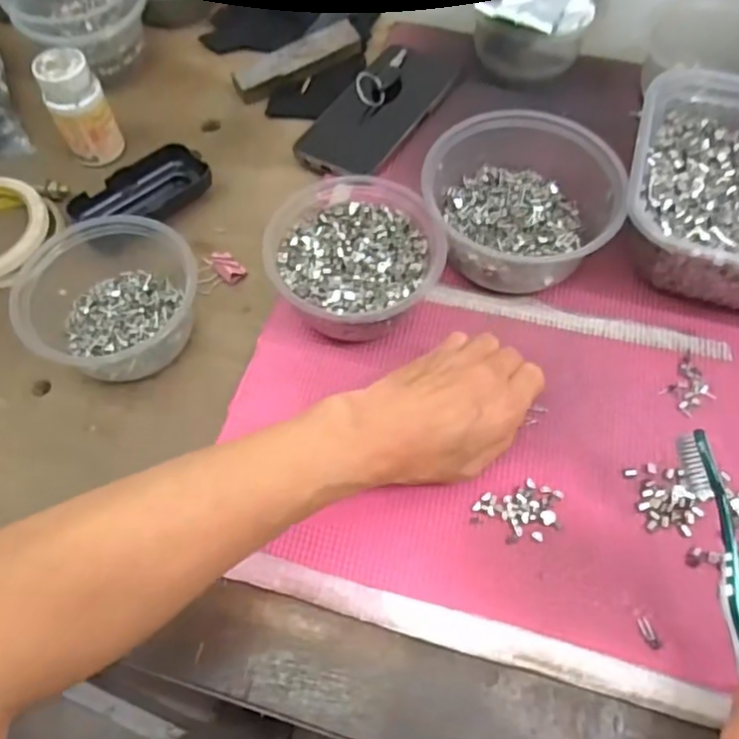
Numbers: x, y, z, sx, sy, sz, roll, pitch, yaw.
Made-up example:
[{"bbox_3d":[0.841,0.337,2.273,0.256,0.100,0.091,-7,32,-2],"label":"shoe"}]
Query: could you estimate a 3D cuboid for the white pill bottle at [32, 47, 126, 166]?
[{"bbox_3d":[-0.233,-0.211,0.516,0.042,0.076,0.041,-7,62,-2],"label":"white pill bottle"}]

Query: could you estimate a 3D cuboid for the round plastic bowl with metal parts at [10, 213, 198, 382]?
[{"bbox_3d":[-0.183,-0.056,0.443,0.115,0.066,0.109,40,70,20],"label":"round plastic bowl with metal parts"}]

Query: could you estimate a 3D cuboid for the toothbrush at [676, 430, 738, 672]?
[{"bbox_3d":[0.180,0.112,0.315,0.016,0.010,0.165,-6,74,-2],"label":"toothbrush"}]

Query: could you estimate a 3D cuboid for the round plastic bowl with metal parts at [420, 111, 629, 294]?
[{"bbox_3d":[0.105,-0.117,0.463,0.128,0.066,0.114,5,62,4],"label":"round plastic bowl with metal parts"}]

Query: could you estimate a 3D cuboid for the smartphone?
[{"bbox_3d":[0.011,-0.227,0.553,0.071,0.018,0.170,33,69,7],"label":"smartphone"}]

